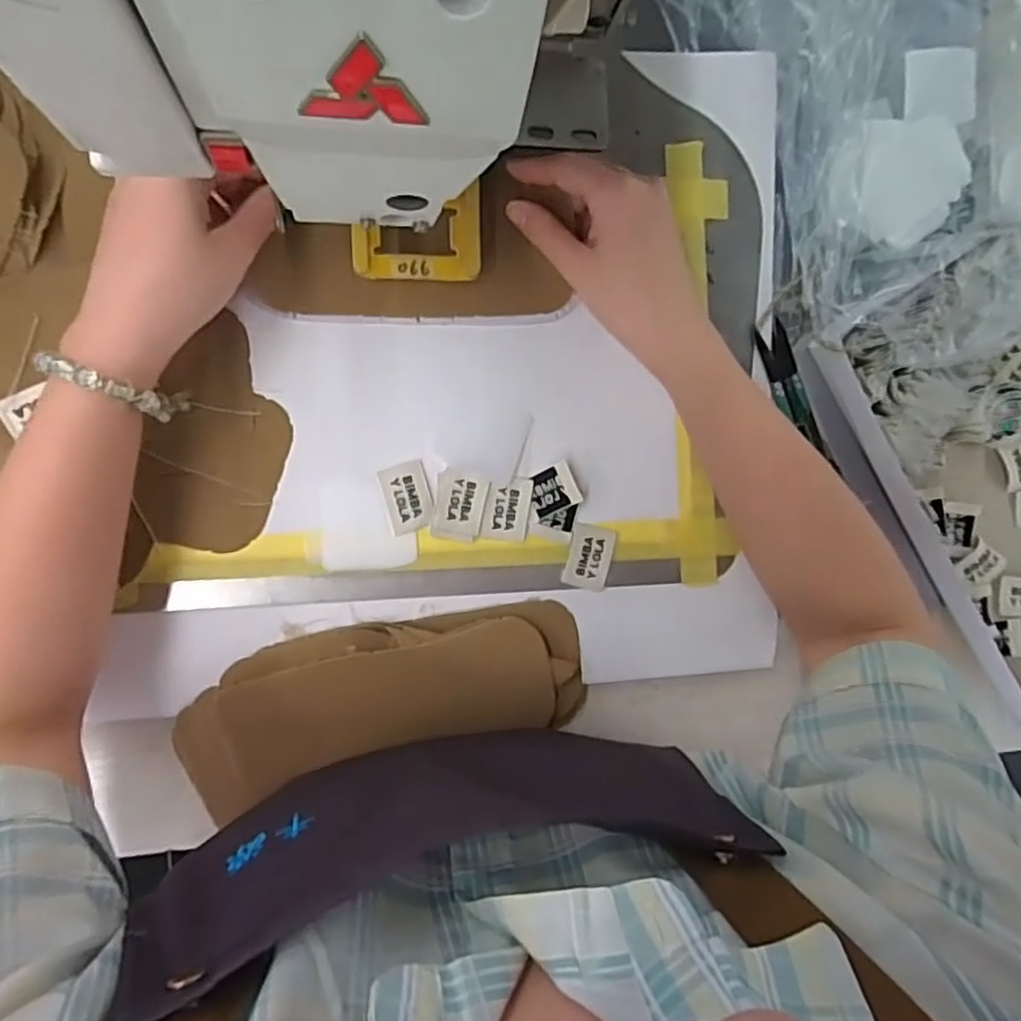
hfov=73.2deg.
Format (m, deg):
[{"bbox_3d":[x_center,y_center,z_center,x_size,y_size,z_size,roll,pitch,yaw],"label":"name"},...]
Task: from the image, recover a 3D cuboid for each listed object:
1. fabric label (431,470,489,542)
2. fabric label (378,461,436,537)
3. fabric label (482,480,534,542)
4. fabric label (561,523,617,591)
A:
[{"bbox_3d":[-0.030,-0.002,0.408,0.030,0.004,0.039,11,89,-11],"label":"fabric label"},{"bbox_3d":[-0.060,-0.008,0.404,0.027,0.004,0.040,-17,94,-10],"label":"fabric label"},{"bbox_3d":[-0.002,-0.001,0.413,0.027,0.004,0.038,8,90,-11],"label":"fabric label"},{"bbox_3d":[0.050,0.029,0.426,0.029,0.004,0.039,14,89,-9],"label":"fabric label"}]

